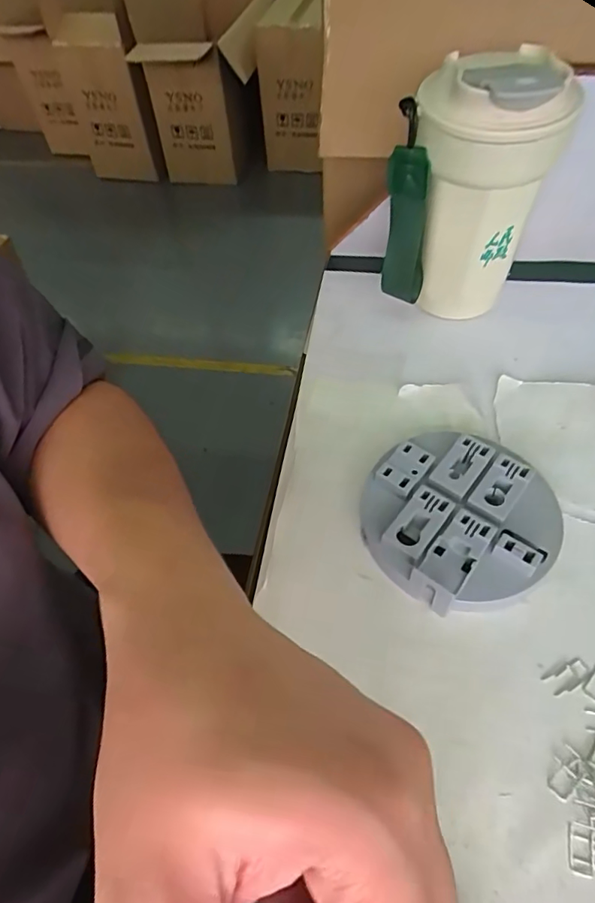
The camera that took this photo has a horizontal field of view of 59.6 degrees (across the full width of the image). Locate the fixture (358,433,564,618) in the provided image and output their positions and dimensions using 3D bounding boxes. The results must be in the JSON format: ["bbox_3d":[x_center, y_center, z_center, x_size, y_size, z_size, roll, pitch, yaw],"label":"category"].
[{"bbox_3d":[0.086,0.037,0.279,0.094,0.025,0.094,-2,53,3],"label":"fixture"}]

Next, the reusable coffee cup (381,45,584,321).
[{"bbox_3d":[0.112,-0.162,0.341,0.091,0.153,0.078,16,56,17],"label":"reusable coffee cup"}]

